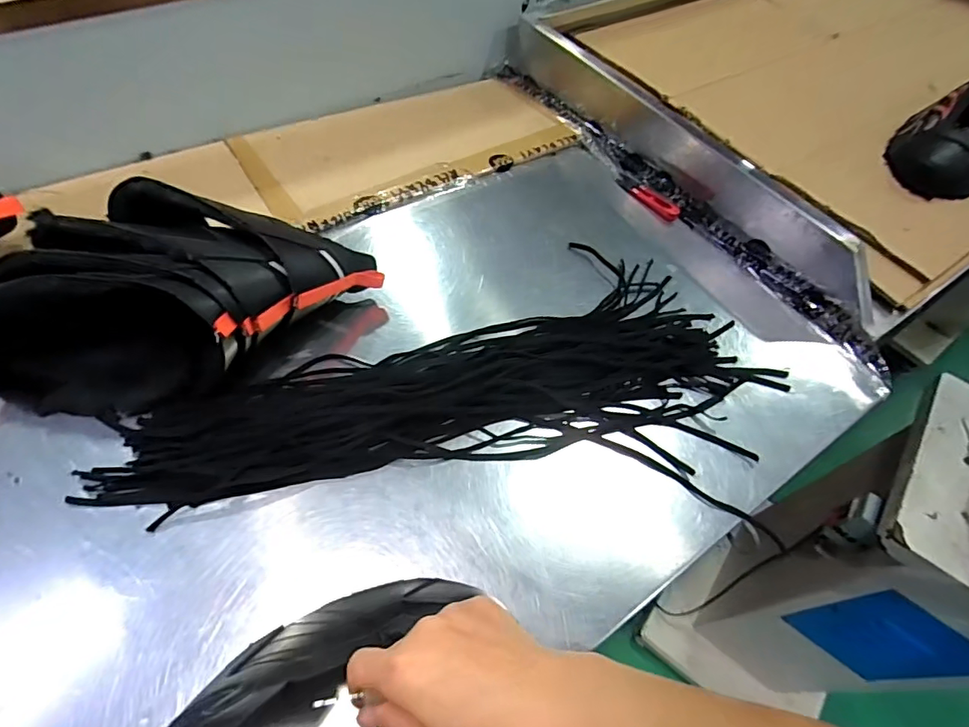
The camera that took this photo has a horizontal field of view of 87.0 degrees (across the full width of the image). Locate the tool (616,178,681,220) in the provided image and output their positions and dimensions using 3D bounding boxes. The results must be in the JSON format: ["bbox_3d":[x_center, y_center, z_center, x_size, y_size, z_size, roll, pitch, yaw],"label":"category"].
[{"bbox_3d":[0.209,-0.215,0.655,0.024,0.009,0.095,-34,66,-23],"label":"tool"}]

